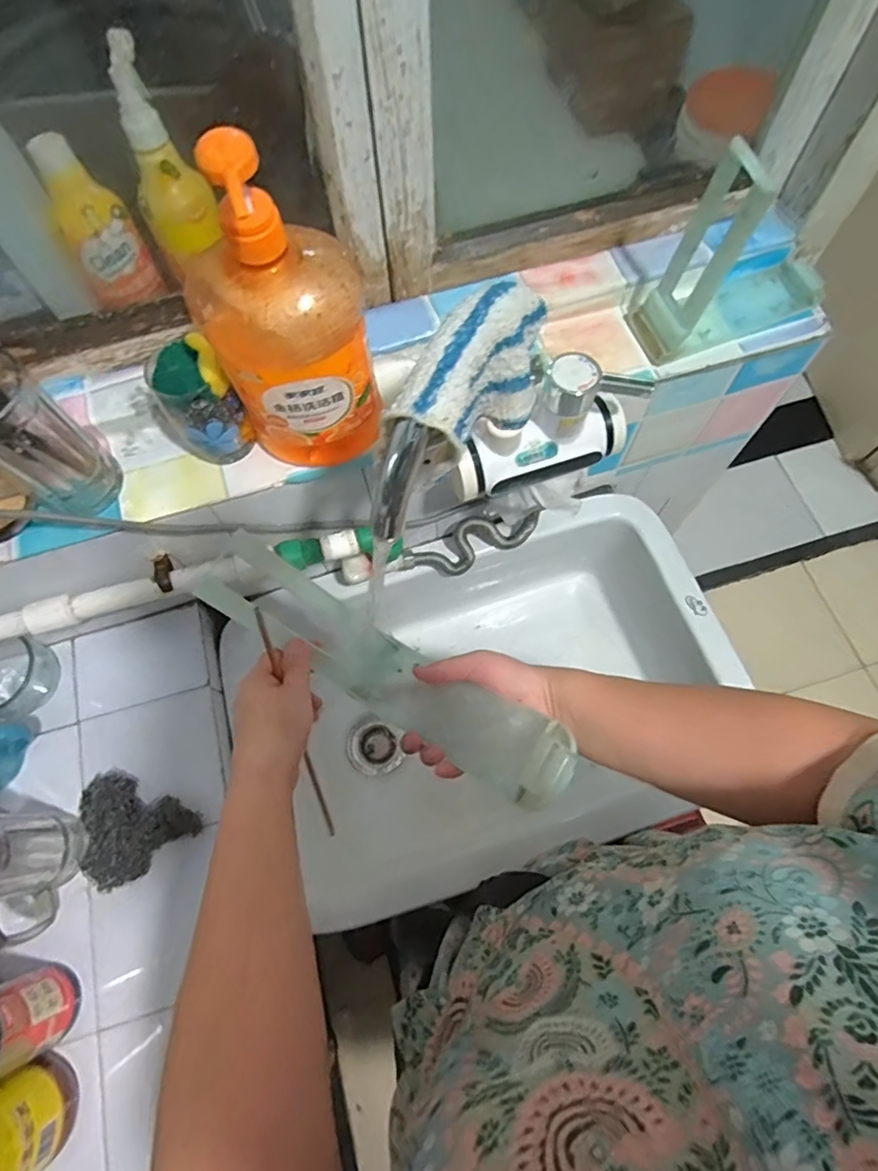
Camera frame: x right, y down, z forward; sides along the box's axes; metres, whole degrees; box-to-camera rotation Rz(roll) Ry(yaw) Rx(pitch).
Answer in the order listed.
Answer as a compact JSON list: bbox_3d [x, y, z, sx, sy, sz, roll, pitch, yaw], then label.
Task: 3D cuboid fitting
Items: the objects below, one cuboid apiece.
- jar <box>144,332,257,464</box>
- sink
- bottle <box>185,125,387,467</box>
[{"bbox_3d":[-0.208,-0.158,0.496,0.058,0.116,0.058,0,68,1],"label":"jar"},{"bbox_3d":[0.065,0.143,0.780,0.579,0.238,0.397,-27,70,-9],"label":"sink"},{"bbox_3d":[-0.111,-0.183,0.425,0.120,0.266,0.070,-23,70,-7],"label":"bottle"}]

